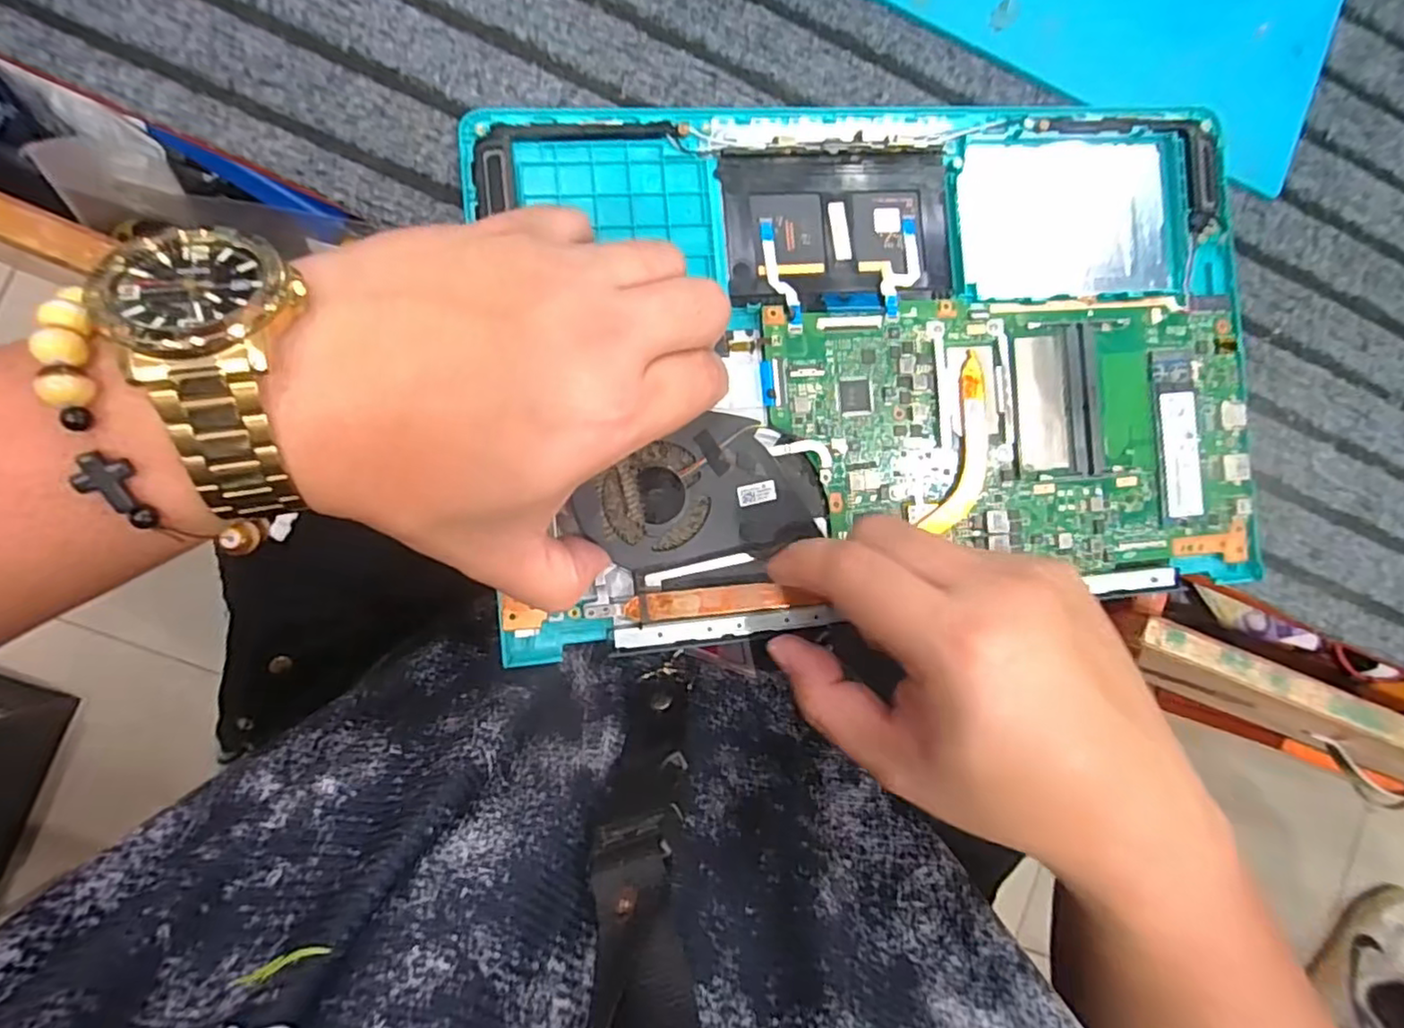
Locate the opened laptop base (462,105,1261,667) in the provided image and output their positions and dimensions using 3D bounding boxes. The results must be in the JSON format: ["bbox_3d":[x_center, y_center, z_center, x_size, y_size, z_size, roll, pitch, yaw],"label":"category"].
[{"bbox_3d":[0.086,-0.072,0.290,0.347,0.016,0.227,-7,89,-8],"label":"opened laptop base"}]

